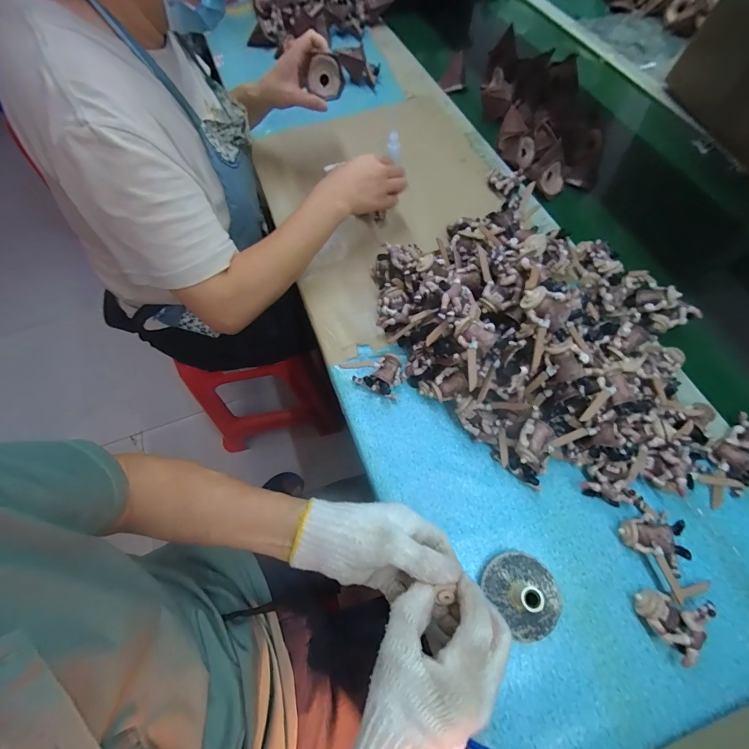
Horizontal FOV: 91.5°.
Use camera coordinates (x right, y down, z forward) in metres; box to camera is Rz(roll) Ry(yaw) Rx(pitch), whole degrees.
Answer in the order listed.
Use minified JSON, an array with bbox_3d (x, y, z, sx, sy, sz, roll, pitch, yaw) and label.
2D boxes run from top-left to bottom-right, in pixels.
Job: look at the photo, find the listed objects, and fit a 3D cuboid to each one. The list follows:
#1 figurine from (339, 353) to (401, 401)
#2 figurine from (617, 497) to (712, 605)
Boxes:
[{"bbox_3d":[-0.005,-0.004,0.492,0.081,0.026,0.055,13,66,8],"label":"figurine"},{"bbox_3d":[0.311,0.186,0.392,0.058,0.030,0.097,-31,68,-12],"label":"figurine"}]

